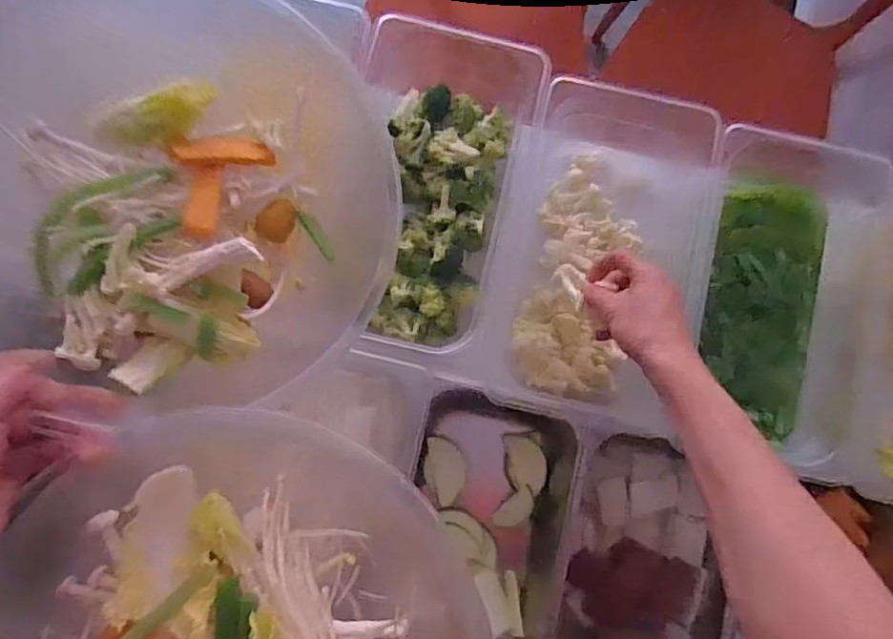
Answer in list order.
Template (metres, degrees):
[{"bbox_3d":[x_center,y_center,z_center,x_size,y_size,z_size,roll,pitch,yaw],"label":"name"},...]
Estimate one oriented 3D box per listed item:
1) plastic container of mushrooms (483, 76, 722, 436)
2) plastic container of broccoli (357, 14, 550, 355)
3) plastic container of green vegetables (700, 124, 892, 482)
[{"bbox_3d":[0.156,-0.070,0.616,0.184,0.125,0.325,13,86,-2],"label":"plastic container of mushrooms"},{"bbox_3d":[-0.006,-0.133,0.591,0.166,0.067,0.321,7,87,-2],"label":"plastic container of broccoli"},{"bbox_3d":[0.339,-0.023,0.596,0.160,0.084,0.331,3,87,-3],"label":"plastic container of green vegetables"}]

